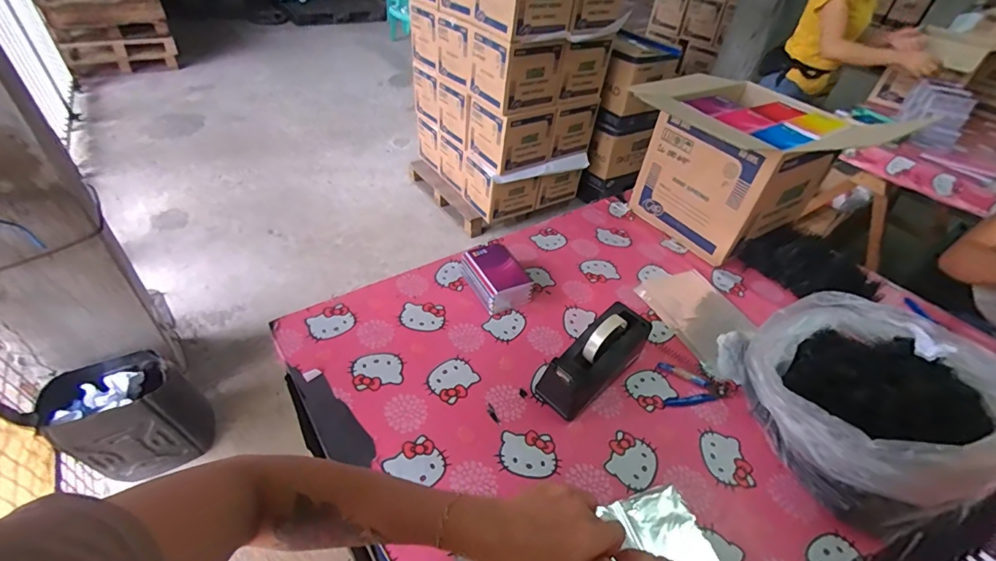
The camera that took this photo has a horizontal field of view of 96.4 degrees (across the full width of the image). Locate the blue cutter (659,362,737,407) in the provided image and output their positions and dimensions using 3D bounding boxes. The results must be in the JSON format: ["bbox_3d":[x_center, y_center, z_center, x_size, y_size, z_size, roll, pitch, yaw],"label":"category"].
[{"bbox_3d":[0.344,0.183,0.755,0.133,0.009,0.078,8,41,0],"label":"blue cutter"}]

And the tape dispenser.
[{"bbox_3d":[0.162,0.121,0.722,0.204,0.121,0.077,-28,53,-34],"label":"tape dispenser"}]

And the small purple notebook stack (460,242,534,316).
[{"bbox_3d":[-0.004,-0.008,0.879,0.108,0.060,0.145,-15,46,-24],"label":"small purple notebook stack"}]

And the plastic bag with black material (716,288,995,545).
[{"bbox_3d":[0.560,0.163,0.678,0.290,0.187,0.324,-2,42,-11],"label":"plastic bag with black material"}]

